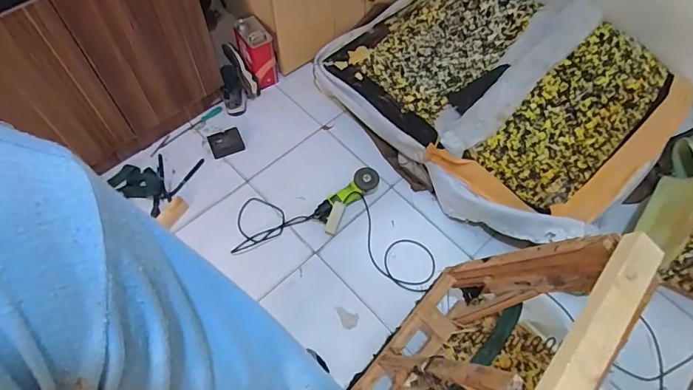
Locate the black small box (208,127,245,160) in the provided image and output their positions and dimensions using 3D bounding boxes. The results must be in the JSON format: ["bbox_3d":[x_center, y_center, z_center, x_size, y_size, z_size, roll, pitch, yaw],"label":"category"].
[{"bbox_3d":[-0.458,-0.198,1.639,0.124,0.020,0.109,-21,63,-13],"label":"black small box"}]

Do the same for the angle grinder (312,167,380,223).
[{"bbox_3d":[0.002,0.003,1.574,0.281,0.072,0.090,-37,68,-21],"label":"angle grinder"}]

